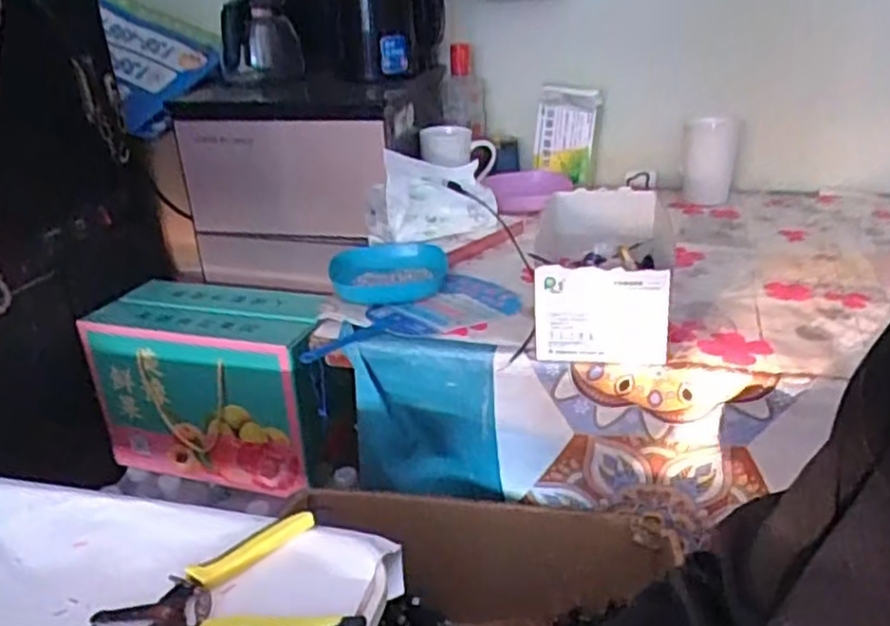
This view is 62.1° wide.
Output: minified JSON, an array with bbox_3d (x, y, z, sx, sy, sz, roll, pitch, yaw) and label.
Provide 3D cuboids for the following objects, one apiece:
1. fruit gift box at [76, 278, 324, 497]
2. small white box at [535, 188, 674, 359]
[{"bbox_3d":[-0.320,0.105,1.059,0.325,0.237,0.139,5,27,15],"label":"fruit gift box"},{"bbox_3d":[0.179,-0.058,0.804,0.153,0.096,0.299,4,26,13],"label":"small white box"}]

